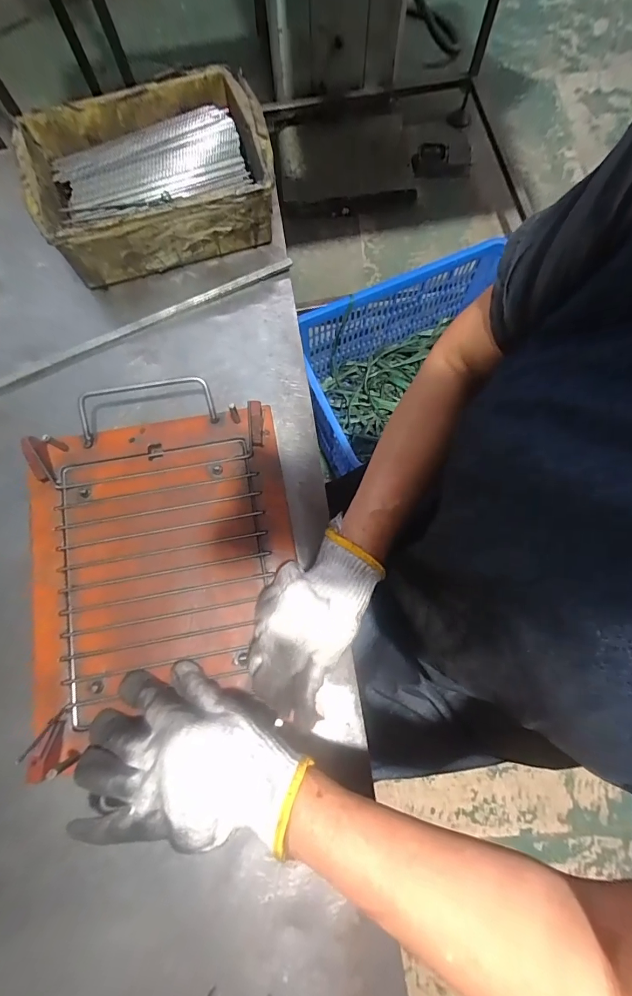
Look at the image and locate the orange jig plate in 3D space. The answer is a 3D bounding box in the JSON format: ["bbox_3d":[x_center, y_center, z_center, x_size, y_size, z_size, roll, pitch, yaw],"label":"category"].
[{"bbox_3d":[-0.142,0.059,0.380,0.239,0.027,0.281,-11,76,-3],"label":"orange jig plate"}]

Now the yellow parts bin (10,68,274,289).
[{"bbox_3d":[-0.180,-0.354,0.460,0.246,0.082,0.173,-15,76,-2],"label":"yellow parts bin"}]

